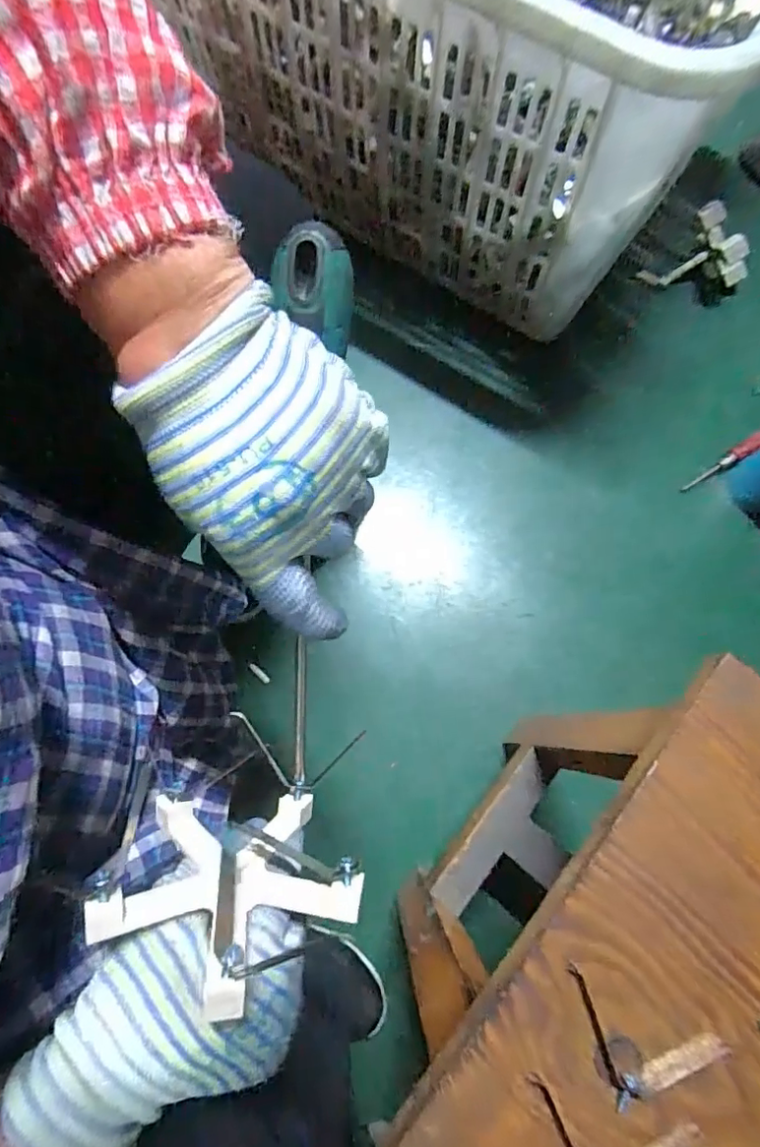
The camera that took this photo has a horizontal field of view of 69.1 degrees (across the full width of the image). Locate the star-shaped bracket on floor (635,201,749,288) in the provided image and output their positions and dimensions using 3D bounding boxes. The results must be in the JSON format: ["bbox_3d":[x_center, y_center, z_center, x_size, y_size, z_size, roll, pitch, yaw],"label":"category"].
[{"bbox_3d":[0.475,-0.476,0.825,0.138,0.086,0.095,-7,74,-3],"label":"star-shaped bracket on floor"}]

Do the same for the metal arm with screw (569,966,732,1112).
[{"bbox_3d":[0.124,0.203,0.251,0.057,0.006,0.054,-15,75,-5],"label":"metal arm with screw"}]

